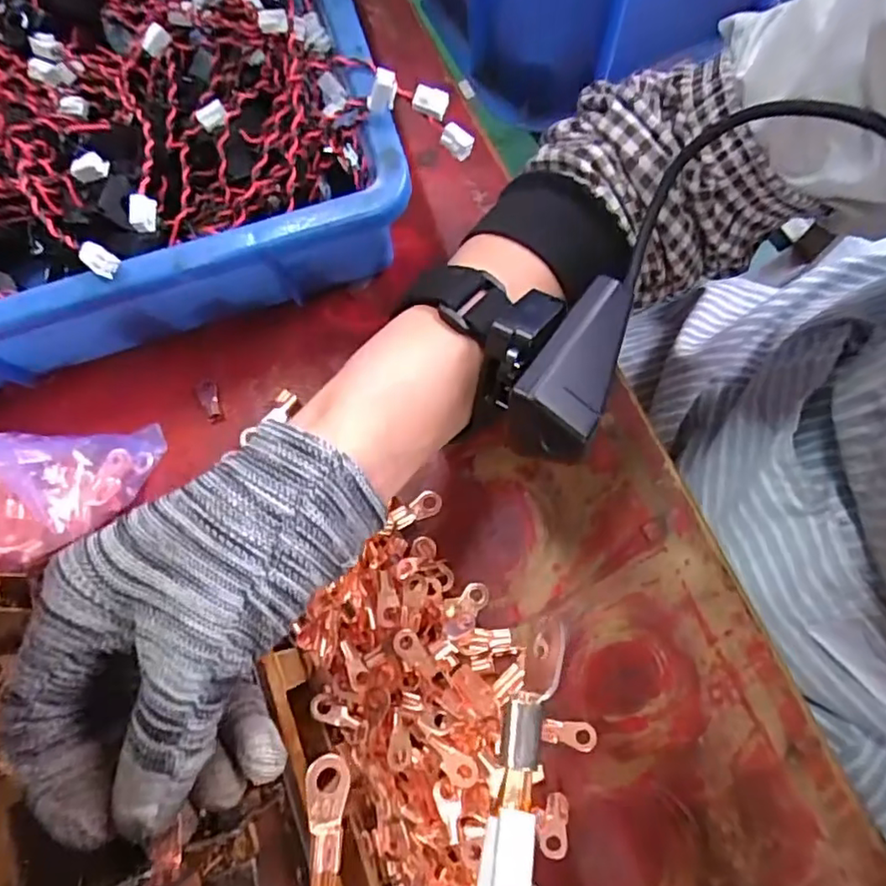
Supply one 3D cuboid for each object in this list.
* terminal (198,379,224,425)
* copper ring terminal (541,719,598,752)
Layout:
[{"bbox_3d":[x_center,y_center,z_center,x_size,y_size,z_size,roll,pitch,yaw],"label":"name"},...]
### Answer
[{"bbox_3d":[-0.122,-0.022,0.324,0.010,0.006,0.025,-21,75,-1],"label":"terminal"},{"bbox_3d":[0.056,0.127,0.269,0.023,0.004,0.012,11,77,7],"label":"copper ring terminal"}]

